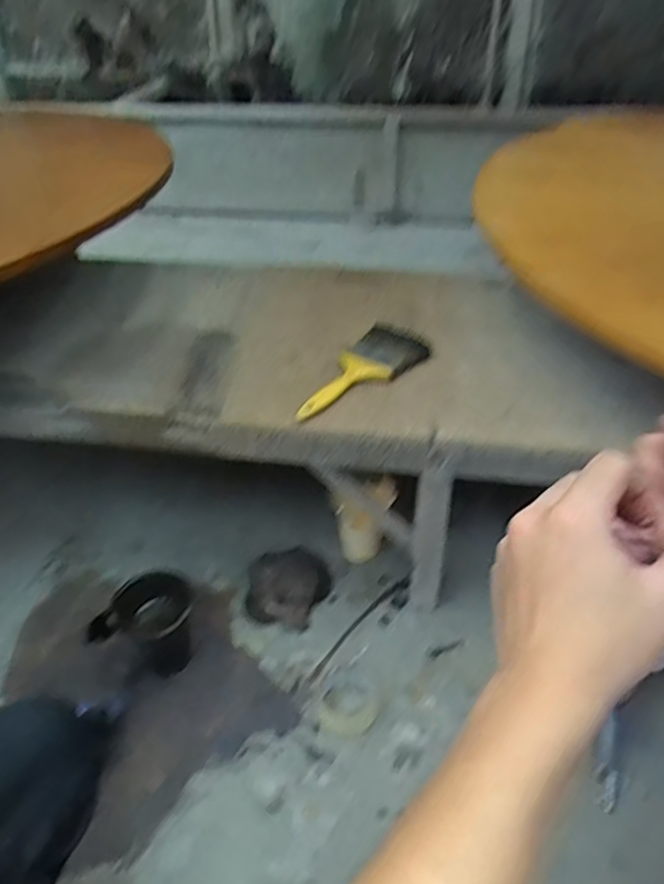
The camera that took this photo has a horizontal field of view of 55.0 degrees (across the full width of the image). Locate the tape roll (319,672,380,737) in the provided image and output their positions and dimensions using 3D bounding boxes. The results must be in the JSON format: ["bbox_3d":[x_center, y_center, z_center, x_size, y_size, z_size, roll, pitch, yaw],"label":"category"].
[{"bbox_3d":[0.024,0.372,0.908,0.082,0.024,0.083,-1,39,1],"label":"tape roll"}]

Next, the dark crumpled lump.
[{"bbox_3d":[-0.072,0.231,1.046,0.115,0.065,0.141,17,42,21],"label":"dark crumpled lump"}]

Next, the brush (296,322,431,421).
[{"bbox_3d":[0.052,-0.103,0.906,0.114,0.026,0.257,23,45,27],"label":"brush"}]

